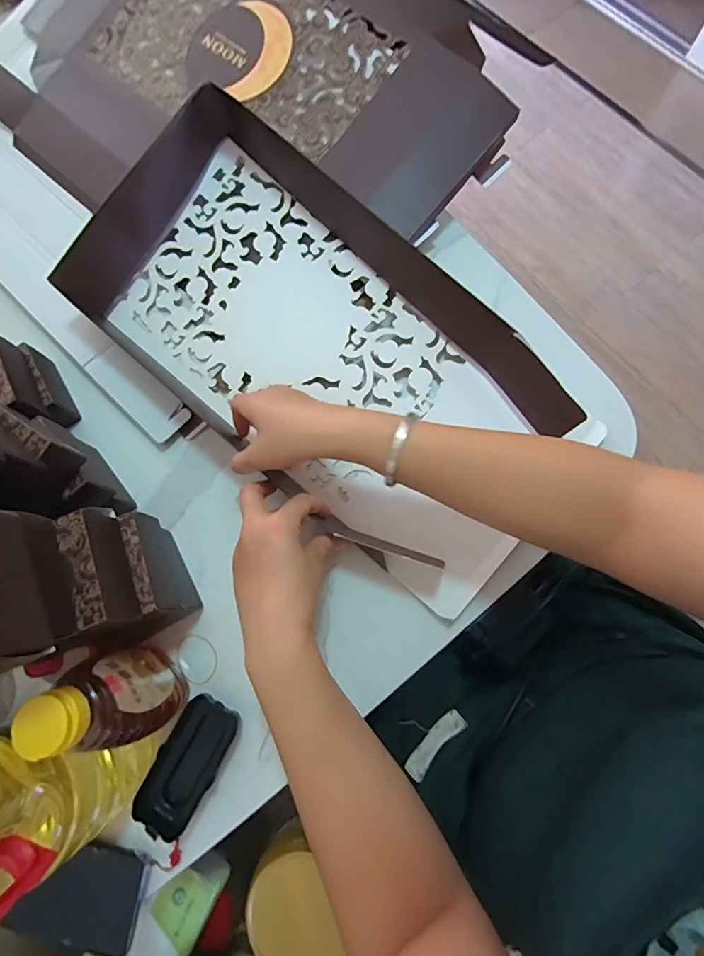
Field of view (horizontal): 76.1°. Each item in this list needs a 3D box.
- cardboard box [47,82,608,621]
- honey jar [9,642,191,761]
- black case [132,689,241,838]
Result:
[{"bbox_3d":[-0.041,-0.137,0.454,0.559,0.102,0.248,41,78,9],"label":"cardboard box"},{"bbox_3d":[-0.187,0.172,0.356,0.052,0.148,0.068,-13,75,1],"label":"honey jar"},{"bbox_3d":[-0.145,0.252,0.401,0.054,0.032,0.112,28,79,11],"label":"black case"}]

